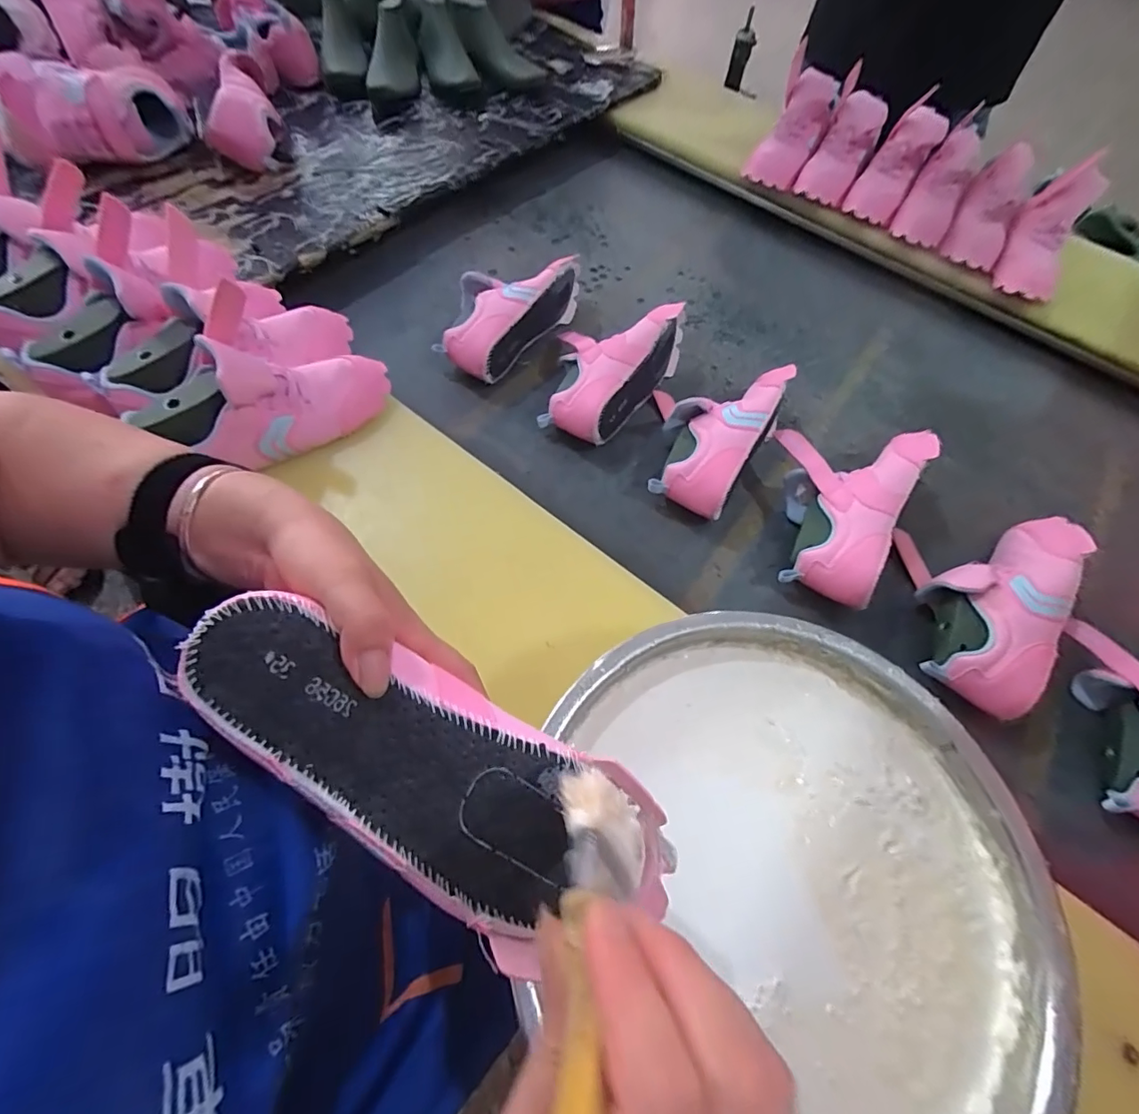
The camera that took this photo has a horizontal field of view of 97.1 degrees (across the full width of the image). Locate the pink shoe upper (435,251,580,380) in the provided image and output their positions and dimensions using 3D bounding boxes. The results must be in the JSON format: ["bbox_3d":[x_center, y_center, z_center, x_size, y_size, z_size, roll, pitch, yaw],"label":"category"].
[{"bbox_3d":[-0.086,-0.348,0.692,0.117,0.079,0.244,31,66,11],"label":"pink shoe upper"}]

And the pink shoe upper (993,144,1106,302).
[{"bbox_3d":[0.715,-0.486,0.753,0.086,0.056,0.206,27,93,10],"label":"pink shoe upper"}]

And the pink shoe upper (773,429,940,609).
[{"bbox_3d":[0.298,-0.066,0.575,0.154,0.080,0.232,25,65,9],"label":"pink shoe upper"}]

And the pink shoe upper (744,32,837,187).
[{"bbox_3d":[0.368,-0.711,0.839,0.119,0.199,0.045,16,23,-36],"label":"pink shoe upper"}]

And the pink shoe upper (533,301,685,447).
[{"bbox_3d":[0.053,-0.256,0.657,0.120,0.078,0.246,33,66,12],"label":"pink shoe upper"}]

